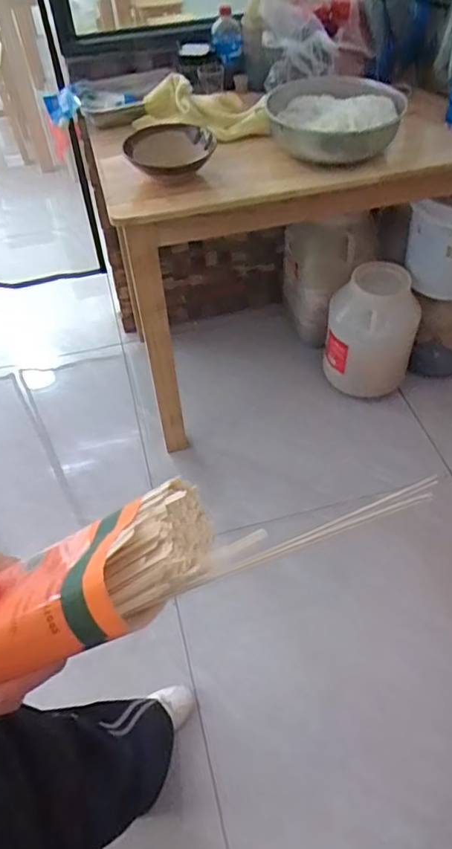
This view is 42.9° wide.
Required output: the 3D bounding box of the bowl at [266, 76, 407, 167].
[{"bbox_3d":[0.236,-0.639,1.190,0.260,0.085,0.294,-5,49,-1],"label":"bowl"}]

